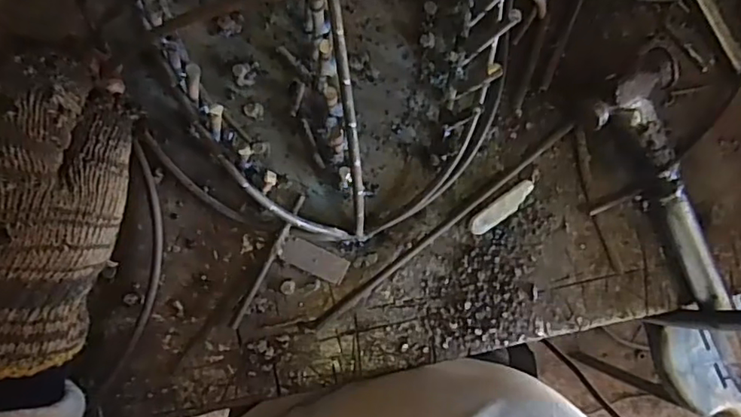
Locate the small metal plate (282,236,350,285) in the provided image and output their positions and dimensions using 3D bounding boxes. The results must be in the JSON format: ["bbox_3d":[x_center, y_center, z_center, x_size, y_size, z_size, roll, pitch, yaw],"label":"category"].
[{"bbox_3d":[-0.032,0.031,0.339,0.041,0.004,0.016,26,92,-20],"label":"small metal plate"}]

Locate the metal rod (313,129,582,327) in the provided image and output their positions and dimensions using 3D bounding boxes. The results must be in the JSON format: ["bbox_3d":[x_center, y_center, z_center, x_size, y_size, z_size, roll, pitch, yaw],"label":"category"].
[{"bbox_3d":[0.048,0.011,0.357,0.198,0.008,0.007,-37,100,-2],"label":"metal rod"}]

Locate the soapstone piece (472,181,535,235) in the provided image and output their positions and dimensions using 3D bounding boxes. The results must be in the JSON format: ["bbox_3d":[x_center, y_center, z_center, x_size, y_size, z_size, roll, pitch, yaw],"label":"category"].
[{"bbox_3d":[0.083,0.000,0.360,0.047,0.008,0.012,-34,100,-3],"label":"soapstone piece"}]

